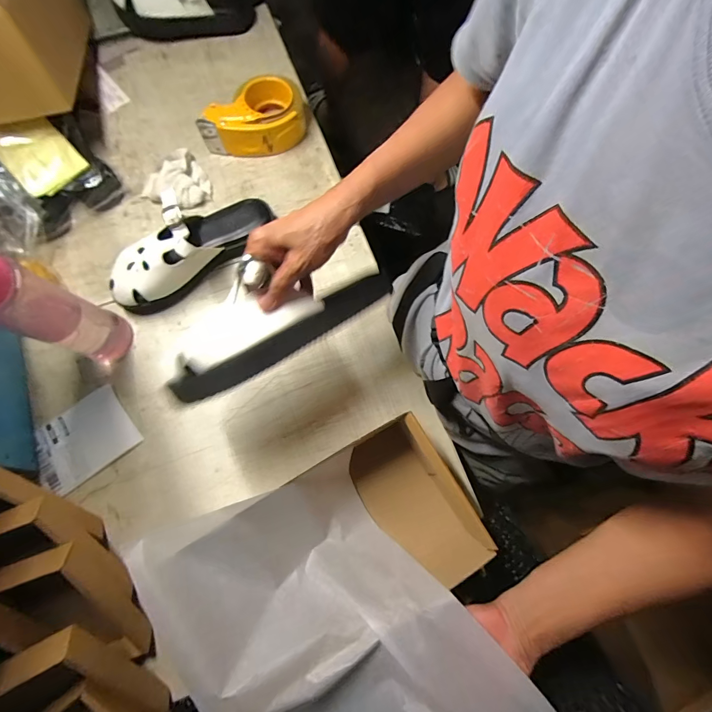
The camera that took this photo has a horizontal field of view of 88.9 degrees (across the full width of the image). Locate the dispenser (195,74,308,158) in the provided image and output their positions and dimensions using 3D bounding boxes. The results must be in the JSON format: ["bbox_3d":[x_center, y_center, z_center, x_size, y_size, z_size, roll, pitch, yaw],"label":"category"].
[{"bbox_3d":[-0.169,-0.388,0.597,0.171,0.064,0.096,-19,77,-5],"label":"dispenser"}]

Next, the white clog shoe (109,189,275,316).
[{"bbox_3d":[-0.246,-0.164,0.523,0.100,0.094,0.244,38,79,8],"label":"white clog shoe"}]

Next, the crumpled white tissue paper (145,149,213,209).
[{"bbox_3d":[-0.290,-0.278,0.581,0.098,0.036,0.094,-31,79,-8],"label":"crumpled white tissue paper"}]

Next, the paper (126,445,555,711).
[{"bbox_3d":[0.008,0.311,0.354,0.241,0.157,0.431,-36,79,-9],"label":"paper"}]

